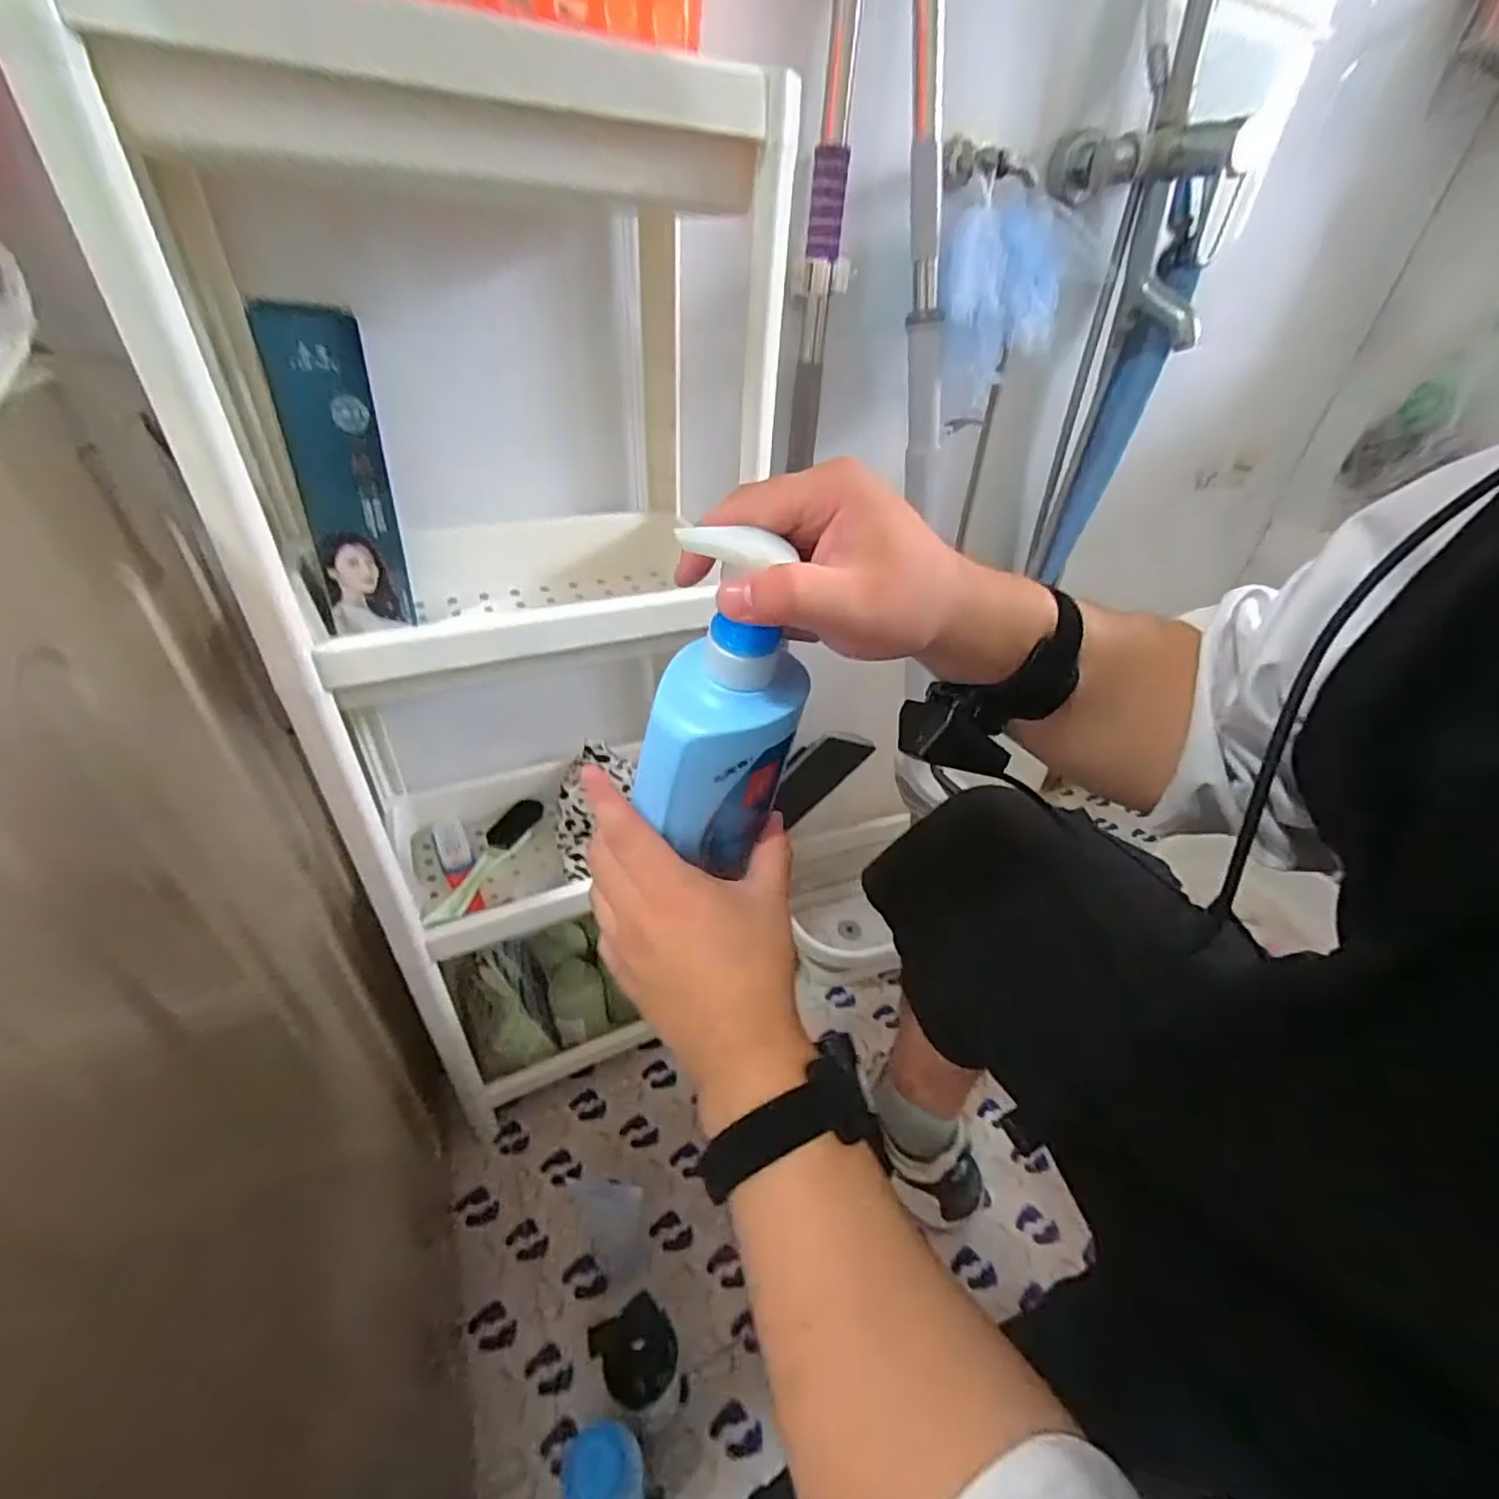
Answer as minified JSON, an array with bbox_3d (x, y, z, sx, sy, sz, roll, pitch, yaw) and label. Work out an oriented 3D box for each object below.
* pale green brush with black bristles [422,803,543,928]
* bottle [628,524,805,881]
[{"bbox_3d":[-0.299,0.123,0.733,0.030,0.033,0.196,12,37,12],"label":"pale green brush with black bristles"},{"bbox_3d":[-0.016,-0.013,0.318,0.077,0.192,0.048,-6,36,-19],"label":"bottle"}]

